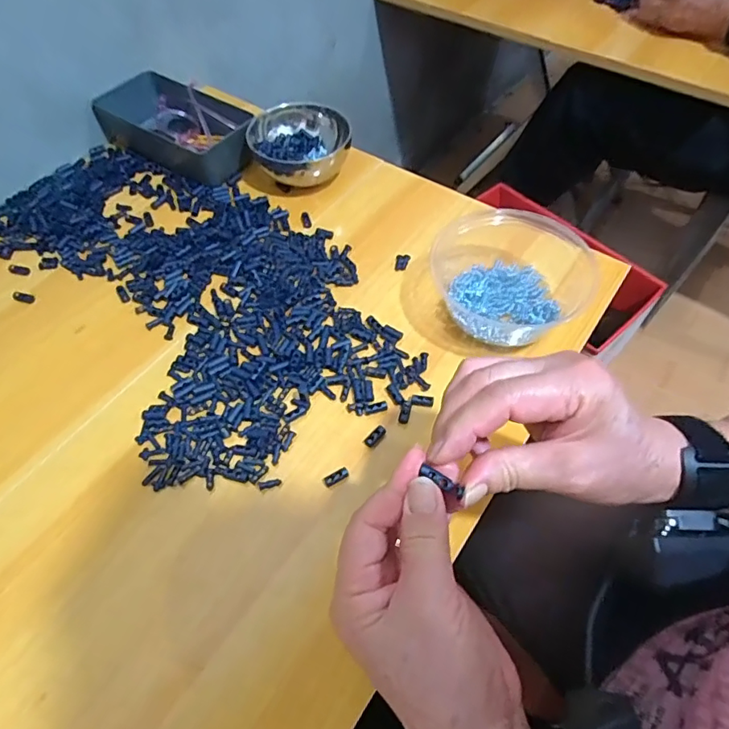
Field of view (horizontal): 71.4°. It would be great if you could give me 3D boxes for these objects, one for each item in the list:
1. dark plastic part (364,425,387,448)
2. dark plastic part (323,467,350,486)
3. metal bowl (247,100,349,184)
[{"bbox_3d":[0.009,0.057,0.401,0.009,0.004,0.020,38,64,22],"label":"dark plastic part"},{"bbox_3d":[-0.021,0.084,0.382,0.020,0.004,0.009,-25,60,-16],"label":"dark plastic part"},{"bbox_3d":[-0.069,-0.243,0.567,0.110,0.061,0.110,0,57,0],"label":"metal bowl"}]

